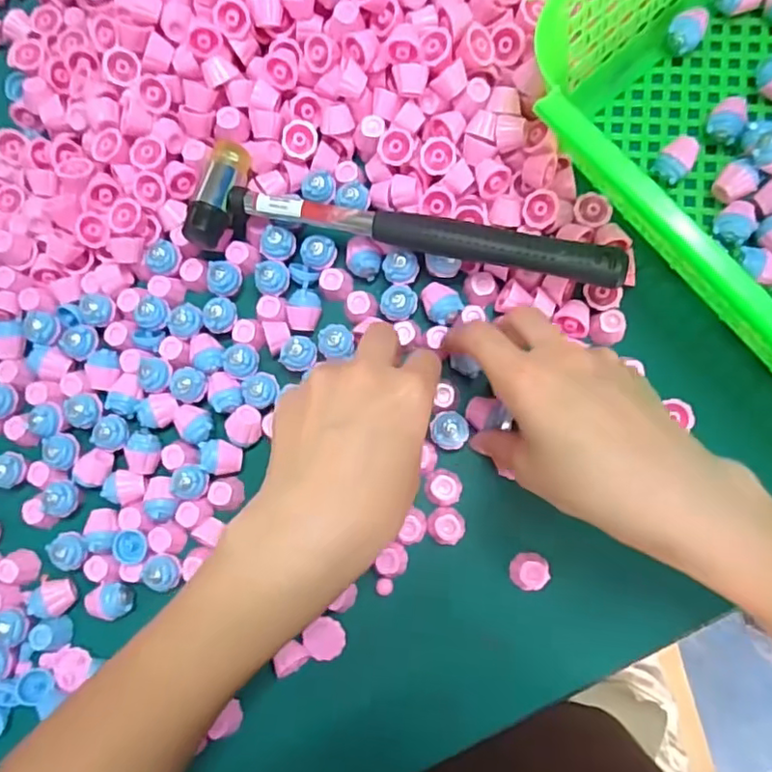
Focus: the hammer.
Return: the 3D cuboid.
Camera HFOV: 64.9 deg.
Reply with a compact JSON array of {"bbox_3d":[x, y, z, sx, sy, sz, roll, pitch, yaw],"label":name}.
[{"bbox_3d":[0.010,-0.095,0.337,0.232,0.027,0.059,7,83,7],"label":"hammer"}]

